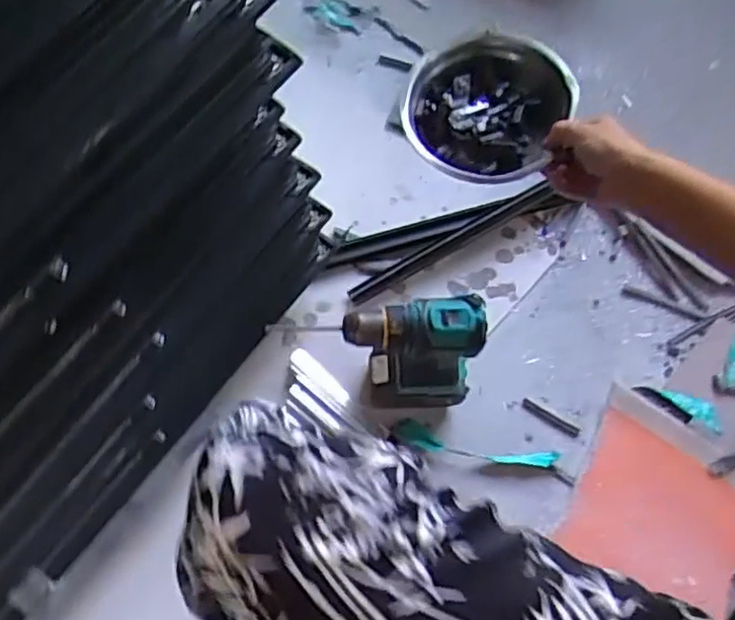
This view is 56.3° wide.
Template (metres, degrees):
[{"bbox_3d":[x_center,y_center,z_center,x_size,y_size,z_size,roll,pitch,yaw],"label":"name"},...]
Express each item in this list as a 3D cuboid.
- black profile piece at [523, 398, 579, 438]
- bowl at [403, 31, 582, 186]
[{"bbox_3d":[0.239,0.141,0.898,0.079,0.005,0.015,32,72,13],"label":"black profile piece"},{"bbox_3d":[0.120,-0.212,0.721,0.154,0.058,0.157,0,68,1],"label":"bowl"}]

